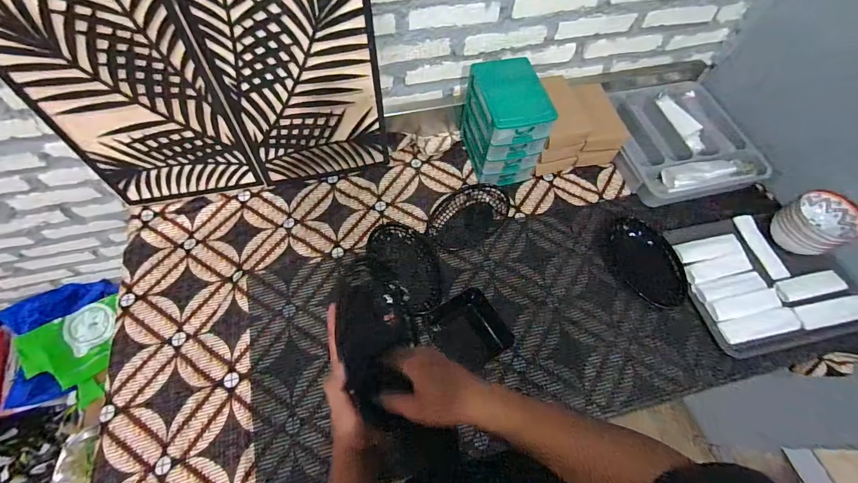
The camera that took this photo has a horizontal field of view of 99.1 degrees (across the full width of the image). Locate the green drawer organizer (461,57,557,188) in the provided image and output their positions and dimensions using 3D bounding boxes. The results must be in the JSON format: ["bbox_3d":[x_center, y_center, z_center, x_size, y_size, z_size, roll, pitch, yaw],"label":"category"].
[{"bbox_3d":[0.170,-0.259,0.836,0.131,0.203,0.171,-12,63,-8],"label":"green drawer organizer"}]

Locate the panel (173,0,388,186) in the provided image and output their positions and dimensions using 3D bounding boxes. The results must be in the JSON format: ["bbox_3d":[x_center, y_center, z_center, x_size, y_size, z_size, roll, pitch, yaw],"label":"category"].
[{"bbox_3d":[-0.244,-0.341,0.651,0.289,0.568,0.018,-13,55,-10],"label":"panel"}]

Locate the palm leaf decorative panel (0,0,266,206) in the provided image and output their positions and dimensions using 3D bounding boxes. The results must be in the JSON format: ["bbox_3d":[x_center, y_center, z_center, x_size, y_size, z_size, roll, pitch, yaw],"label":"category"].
[{"bbox_3d":[-0.523,-0.281,0.608,0.288,0.579,0.014,-12,55,-9],"label":"palm leaf decorative panel"}]

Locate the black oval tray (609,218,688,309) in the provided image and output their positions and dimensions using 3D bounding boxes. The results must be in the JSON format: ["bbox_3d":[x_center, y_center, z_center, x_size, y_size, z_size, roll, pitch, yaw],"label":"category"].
[{"bbox_3d":[0.456,0.041,0.776,0.109,0.034,0.208,-17,64,-11],"label":"black oval tray"}]

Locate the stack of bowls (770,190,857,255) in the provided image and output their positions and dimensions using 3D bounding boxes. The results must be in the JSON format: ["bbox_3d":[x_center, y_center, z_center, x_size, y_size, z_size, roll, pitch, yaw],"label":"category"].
[{"bbox_3d":[0.800,-0.030,0.773,0.124,0.106,0.116,-19,64,-12],"label":"stack of bowls"}]

